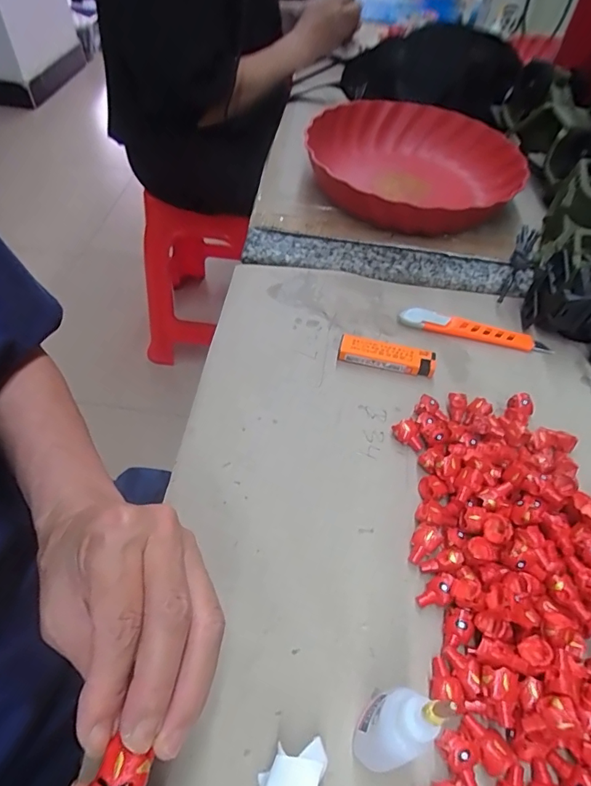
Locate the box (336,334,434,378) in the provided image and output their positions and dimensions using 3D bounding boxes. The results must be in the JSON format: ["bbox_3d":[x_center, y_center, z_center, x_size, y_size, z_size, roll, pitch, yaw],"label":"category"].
[{"bbox_3d":[0.077,-0.031,0.397,0.080,0.017,0.018,11,51,5],"label":"box"}]

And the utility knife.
[{"bbox_3d":[0.164,-0.058,0.427,0.136,0.013,0.019,15,51,8],"label":"utility knife"}]

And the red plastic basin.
[{"bbox_3d":[0.131,-0.253,0.544,0.231,0.065,0.242,2,51,-3],"label":"red plastic basin"}]

